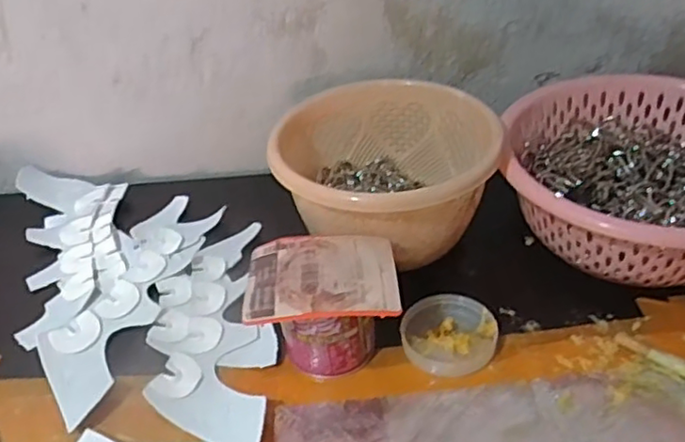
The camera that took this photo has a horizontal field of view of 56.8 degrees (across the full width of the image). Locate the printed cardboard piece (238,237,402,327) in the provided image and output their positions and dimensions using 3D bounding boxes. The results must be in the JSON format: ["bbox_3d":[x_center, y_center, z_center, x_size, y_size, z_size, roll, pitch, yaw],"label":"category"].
[{"bbox_3d":[-0.013,0.035,0.413,0.096,0.007,0.072,-4,37,2],"label":"printed cardboard piece"}]

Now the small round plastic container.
[{"bbox_3d":[0.074,0.079,0.444,0.065,0.019,0.057,-1,37,6],"label":"small round plastic container"}]

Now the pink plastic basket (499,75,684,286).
[{"bbox_3d":[0.237,-0.037,0.499,0.213,0.072,0.194,13,41,22],"label":"pink plastic basket"}]

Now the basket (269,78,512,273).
[{"bbox_3d":[0.033,-0.039,0.507,0.171,0.082,0.152,-13,38,-10],"label":"basket"}]

